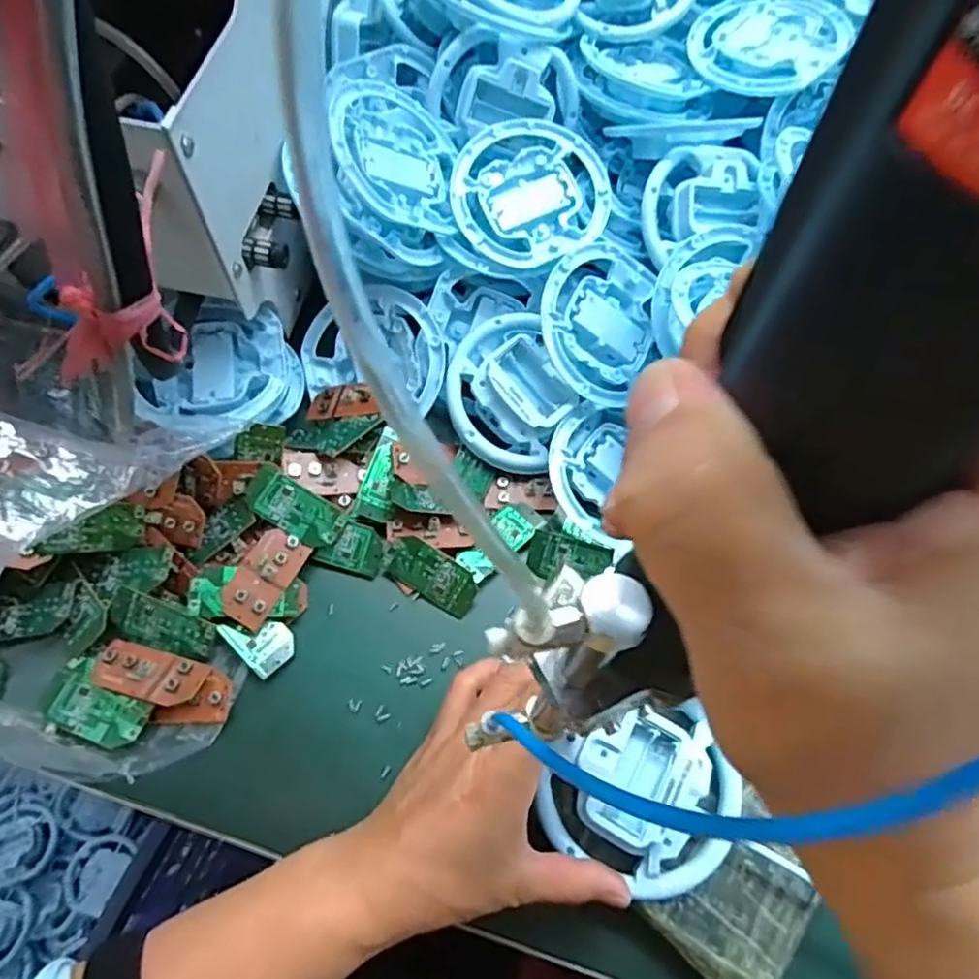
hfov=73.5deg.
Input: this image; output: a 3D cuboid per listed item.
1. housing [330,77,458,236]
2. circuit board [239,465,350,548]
[{"bbox_3d":[-0.060,-0.218,0.424,0.092,0.009,0.100,16,66,-41],"label":"housing"},{"bbox_3d":[-0.119,0.012,0.403,0.060,0.005,0.029,33,74,-13],"label":"circuit board"}]

